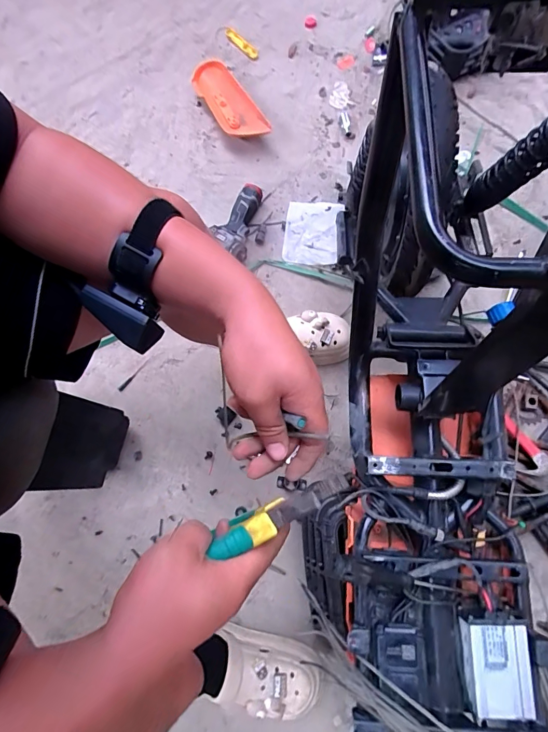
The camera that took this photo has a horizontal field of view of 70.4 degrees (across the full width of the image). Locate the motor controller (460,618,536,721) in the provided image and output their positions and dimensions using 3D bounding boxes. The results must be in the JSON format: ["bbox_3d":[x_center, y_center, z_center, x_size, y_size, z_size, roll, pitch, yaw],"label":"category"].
[{"bbox_3d":[0.263,0.349,0.453,0.070,0.025,0.101,-1,73,4],"label":"motor controller"}]

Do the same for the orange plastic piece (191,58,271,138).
[{"bbox_3d":[-0.116,-0.677,0.996,0.097,0.037,0.295,-31,74,-4],"label":"orange plastic piece"}]

